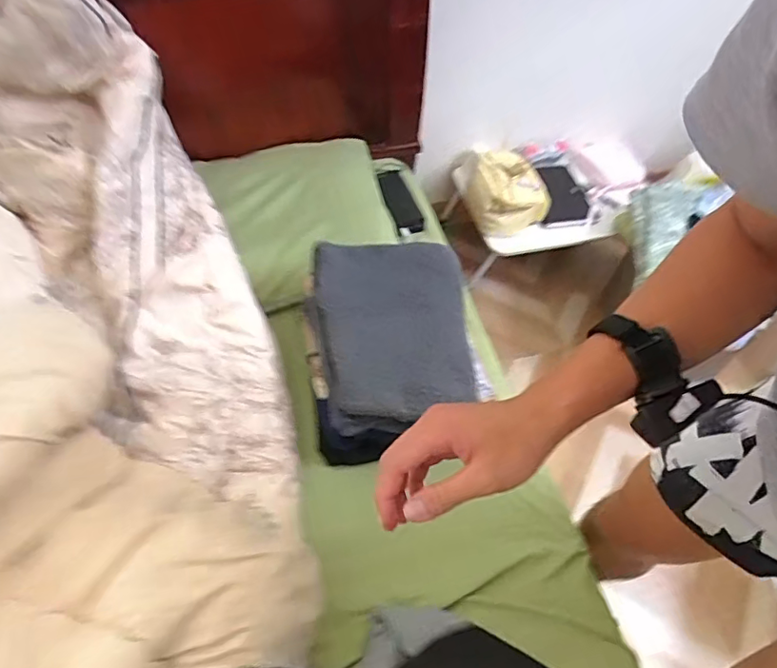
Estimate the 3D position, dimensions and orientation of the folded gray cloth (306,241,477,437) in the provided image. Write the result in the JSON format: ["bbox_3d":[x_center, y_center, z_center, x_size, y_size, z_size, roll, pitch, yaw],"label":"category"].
[{"bbox_3d":[0.002,-0.014,0.893,0.246,0.057,0.323,-2,55,-3],"label":"folded gray cloth"}]

